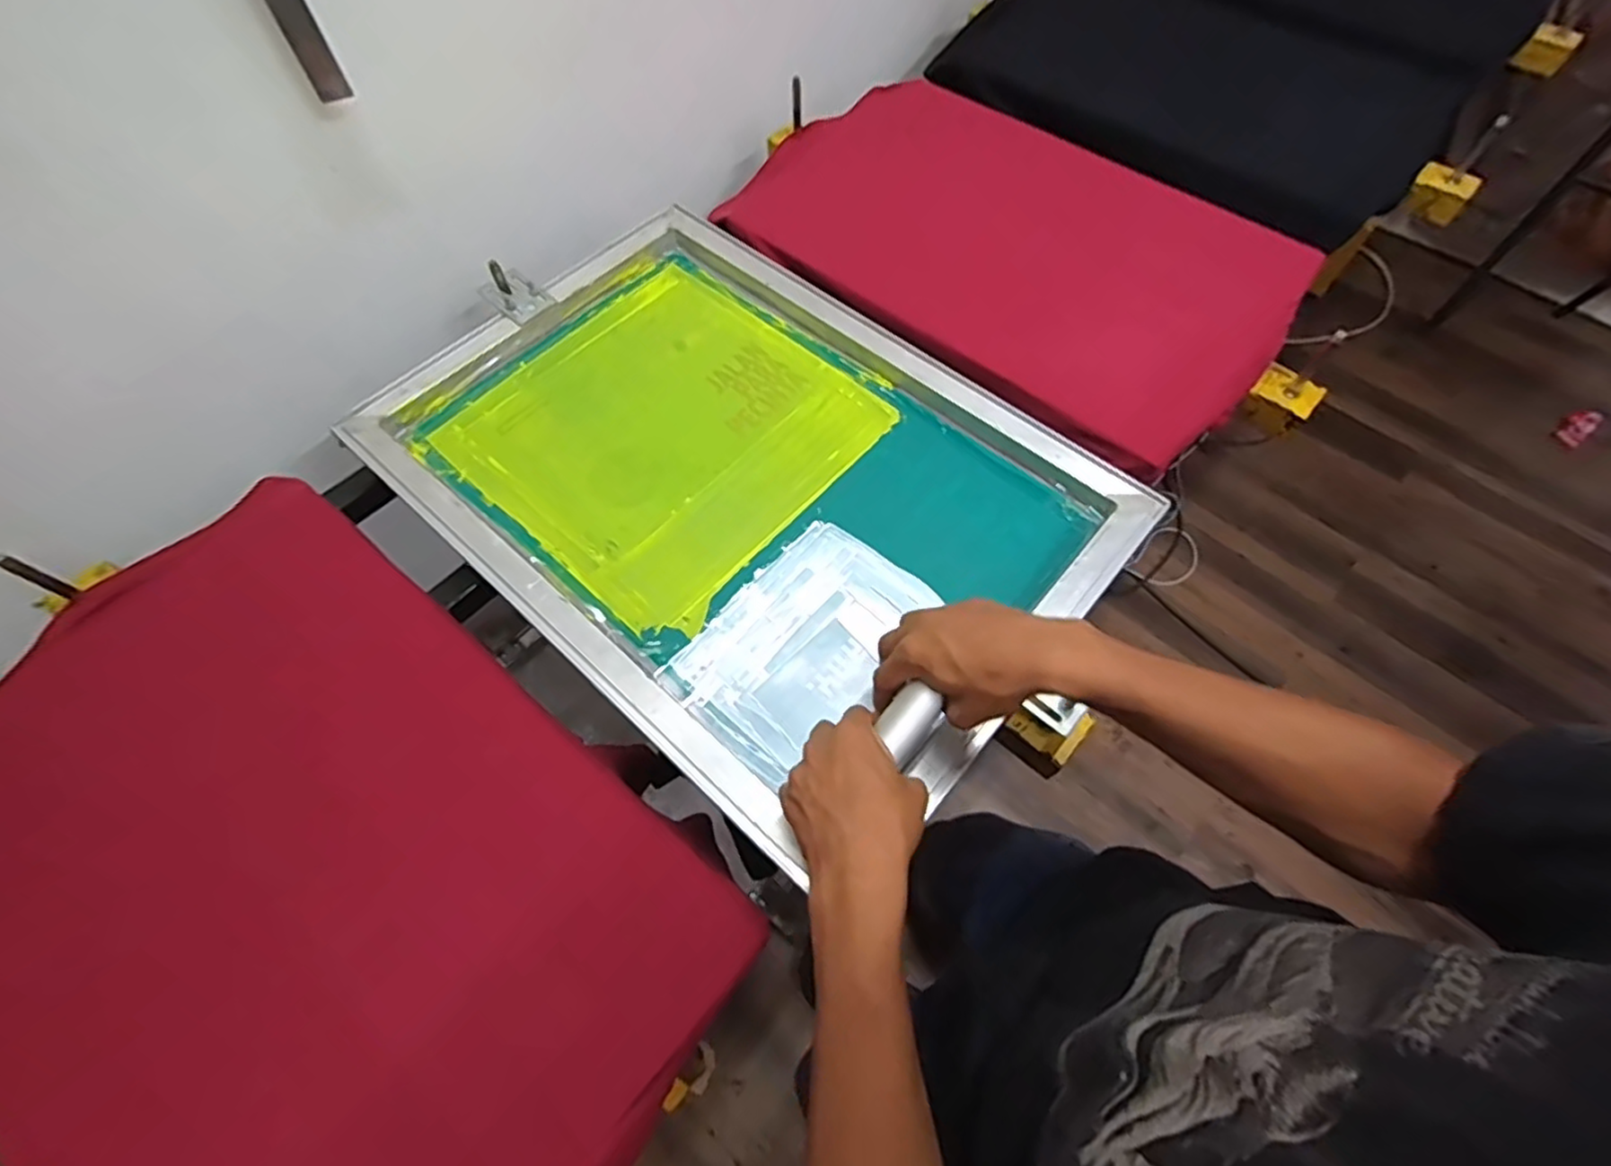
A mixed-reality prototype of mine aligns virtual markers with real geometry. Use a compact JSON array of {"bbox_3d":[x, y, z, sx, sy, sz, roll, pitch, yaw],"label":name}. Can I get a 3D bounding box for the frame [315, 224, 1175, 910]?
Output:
[{"bbox_3d":[-0.066,-0.115,0.673,0.664,0.043,0.473,39,69,16],"label":"frame"}]

